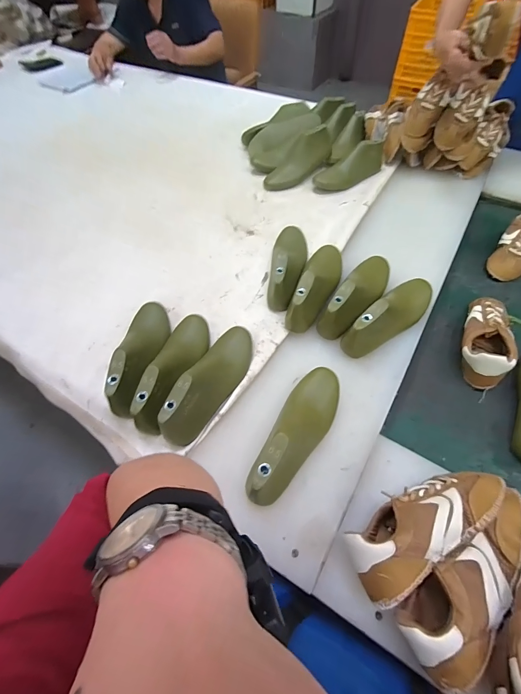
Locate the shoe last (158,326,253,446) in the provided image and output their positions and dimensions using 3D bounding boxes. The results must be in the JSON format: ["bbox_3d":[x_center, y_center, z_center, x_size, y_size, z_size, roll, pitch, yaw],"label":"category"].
[{"bbox_3d":[-0.078,0.050,0.534,0.067,0.082,0.231,18,59,14],"label":"shoe last"}]

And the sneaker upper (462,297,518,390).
[{"bbox_3d":[0.450,-0.020,0.633,0.091,0.070,0.215,20,60,16],"label":"sneaker upper"}]

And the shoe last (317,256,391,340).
[{"bbox_3d":[0.197,-0.109,0.633,0.070,0.088,0.235,28,62,20],"label":"shoe last"}]

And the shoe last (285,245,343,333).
[{"bbox_3d":[0.120,-0.136,0.651,0.073,0.085,0.235,15,59,13],"label":"shoe last"}]

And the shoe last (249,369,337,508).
[{"bbox_3d":[0.056,0.124,0.483,0.074,0.091,0.231,26,62,19],"label":"shoe last"}]

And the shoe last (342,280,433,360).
[{"bbox_3d":[0.253,-0.065,0.604,0.225,0.093,0.067,-40,63,-21],"label":"shoe last"}]

